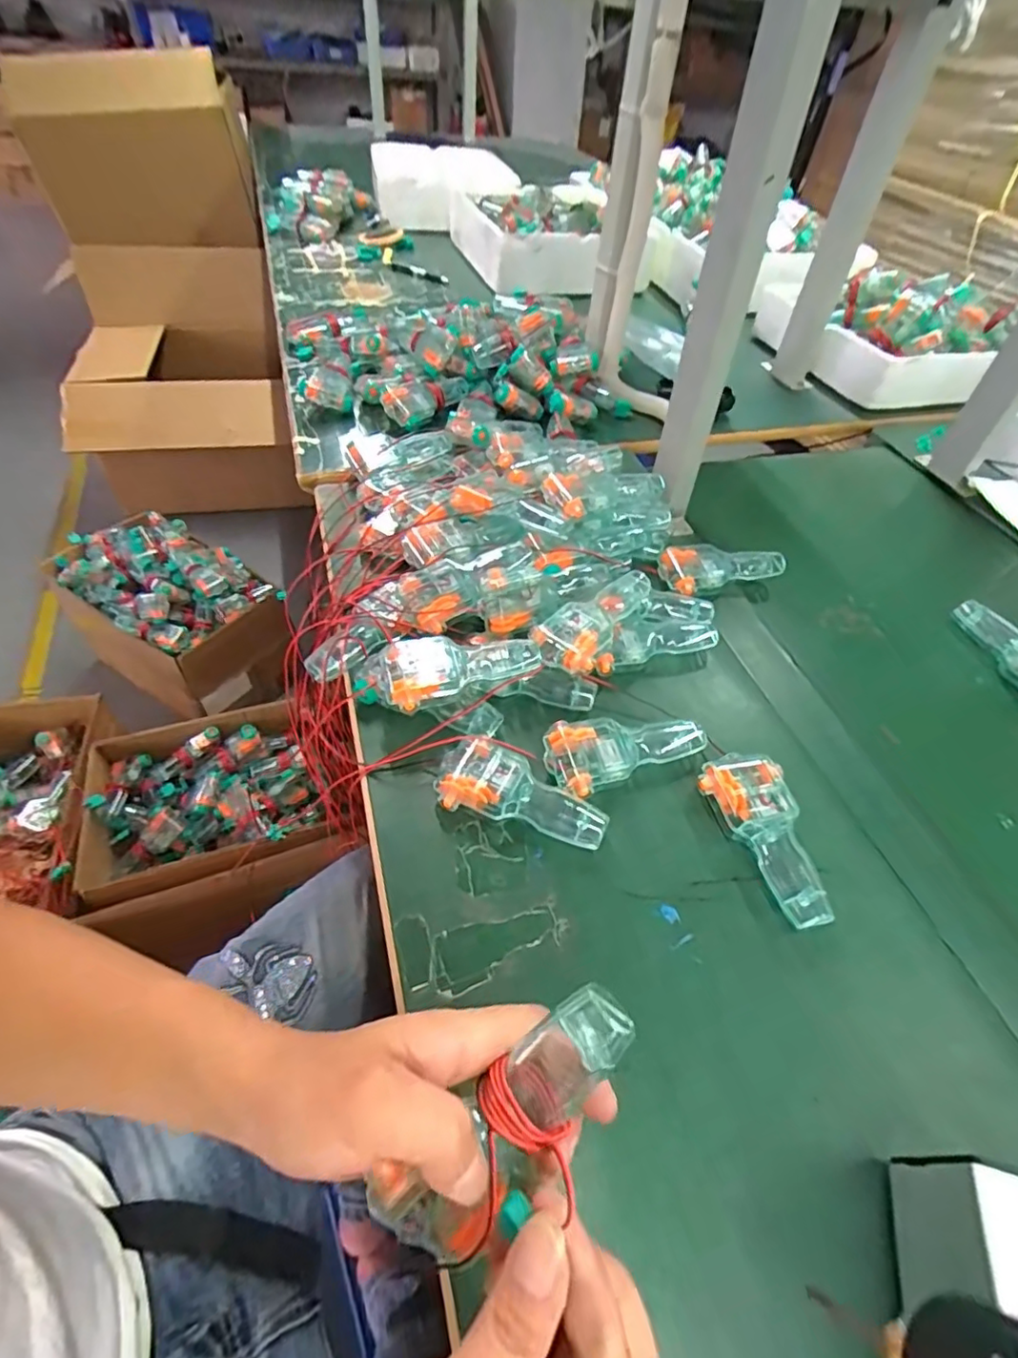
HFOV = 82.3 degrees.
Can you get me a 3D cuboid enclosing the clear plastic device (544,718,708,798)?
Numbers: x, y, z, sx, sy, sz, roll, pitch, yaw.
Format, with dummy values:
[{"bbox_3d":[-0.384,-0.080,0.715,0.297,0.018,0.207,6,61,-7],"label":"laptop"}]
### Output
[{"bbox_3d":[0.089,0.051,0.459,0.126,0.025,0.057,-18,55,-19],"label":"clear plastic device"}]

